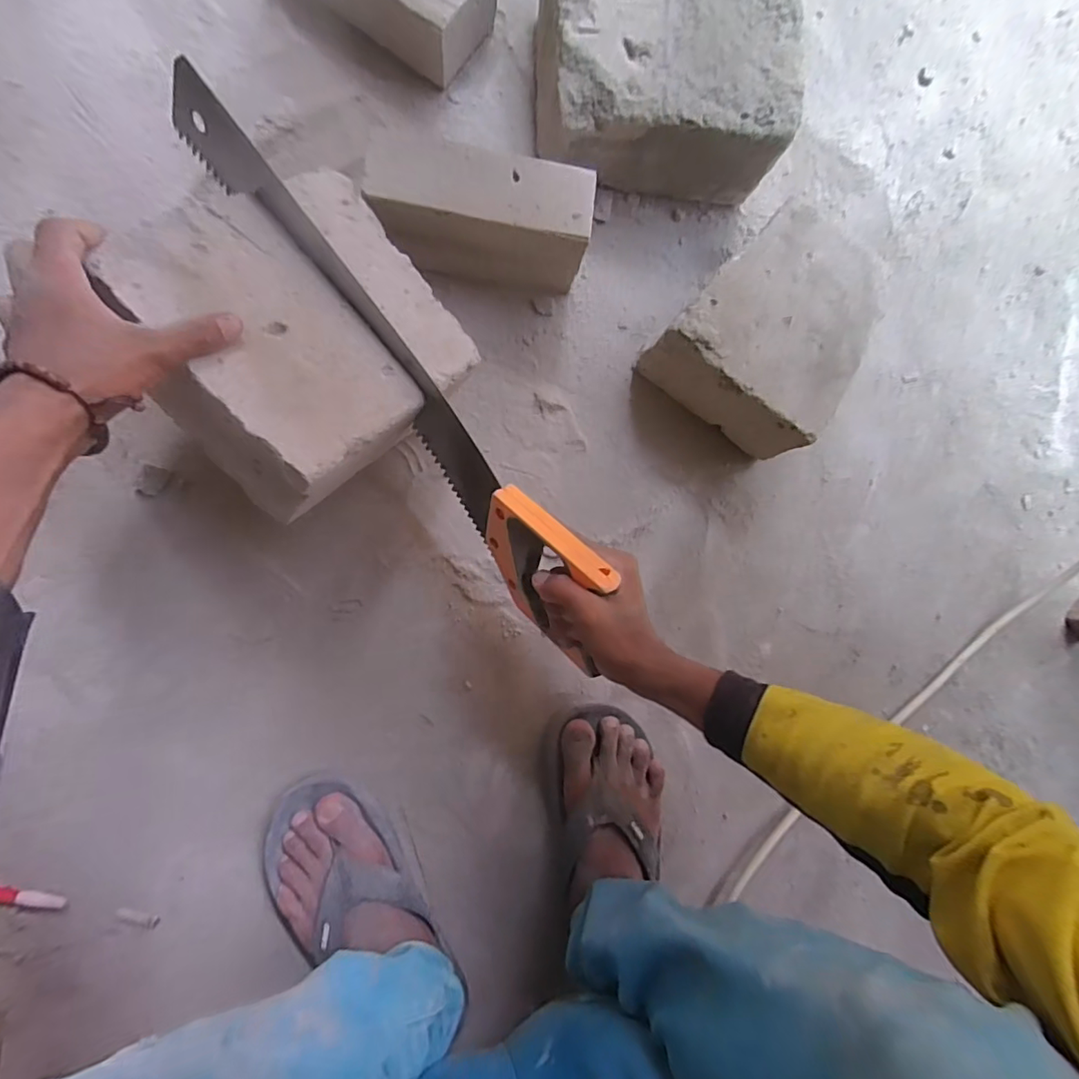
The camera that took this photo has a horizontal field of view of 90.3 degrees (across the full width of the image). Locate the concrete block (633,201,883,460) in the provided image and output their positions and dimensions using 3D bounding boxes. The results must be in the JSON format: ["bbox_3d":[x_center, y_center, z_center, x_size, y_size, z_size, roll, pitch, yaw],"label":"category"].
[{"bbox_3d":[0.225,-0.206,0.540,0.161,0.103,0.182,35,83,-5],"label":"concrete block"}]

